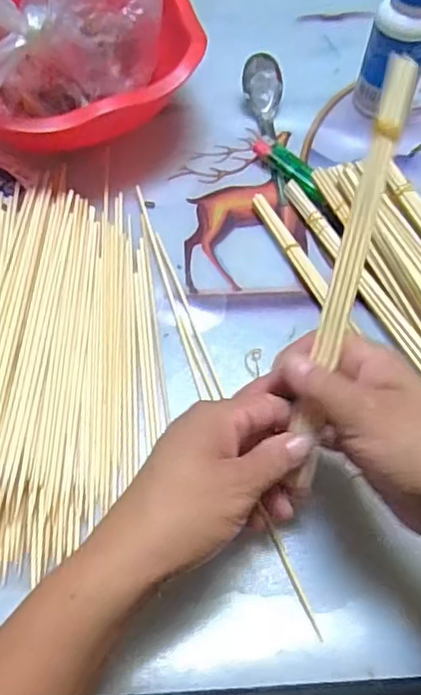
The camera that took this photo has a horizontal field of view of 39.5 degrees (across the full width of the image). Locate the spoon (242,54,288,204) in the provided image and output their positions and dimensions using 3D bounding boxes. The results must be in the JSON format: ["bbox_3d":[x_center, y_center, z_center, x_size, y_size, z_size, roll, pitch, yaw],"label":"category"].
[{"bbox_3d":[0.054,-0.207,0.551,0.037,0.035,0.156,-2,62,-4],"label":"spoon"}]

